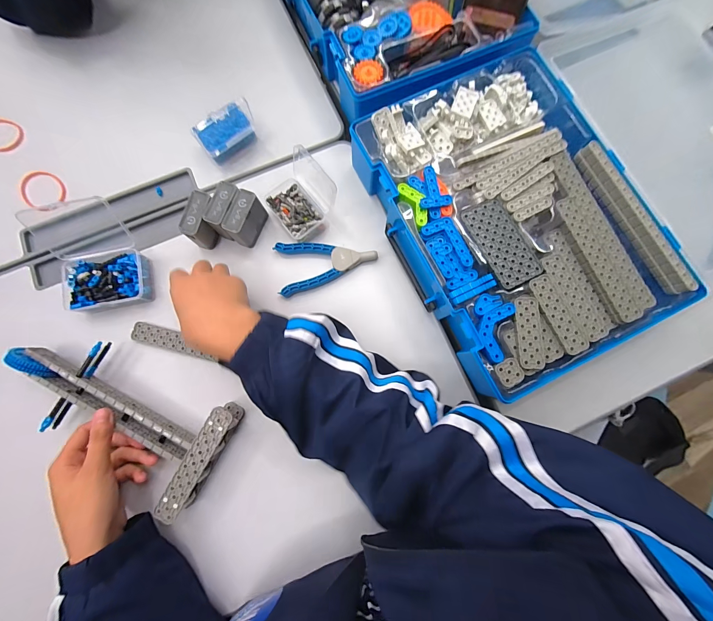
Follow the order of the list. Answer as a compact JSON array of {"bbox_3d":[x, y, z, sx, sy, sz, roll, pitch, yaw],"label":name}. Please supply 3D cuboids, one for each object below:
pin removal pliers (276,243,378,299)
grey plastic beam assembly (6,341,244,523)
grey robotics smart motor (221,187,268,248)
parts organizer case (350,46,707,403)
[{"bbox_3d":[-0.039,-0.065,0.392,0.128,0.015,0.066,-13,79,-1],"label":"pin removal pliers"},{"bbox_3d":[-0.273,0.117,0.346,0.249,0.048,0.127,24,81,6],"label":"grey plastic beam assembly"},{"bbox_3d":[-0.143,-0.114,0.384,0.024,0.052,0.059,22,80,5],"label":"grey robotics smart motor"},{"bbox_3d":[0.187,-0.113,0.369,0.273,0.073,0.355,-27,80,-4],"label":"parts organizer case"}]

